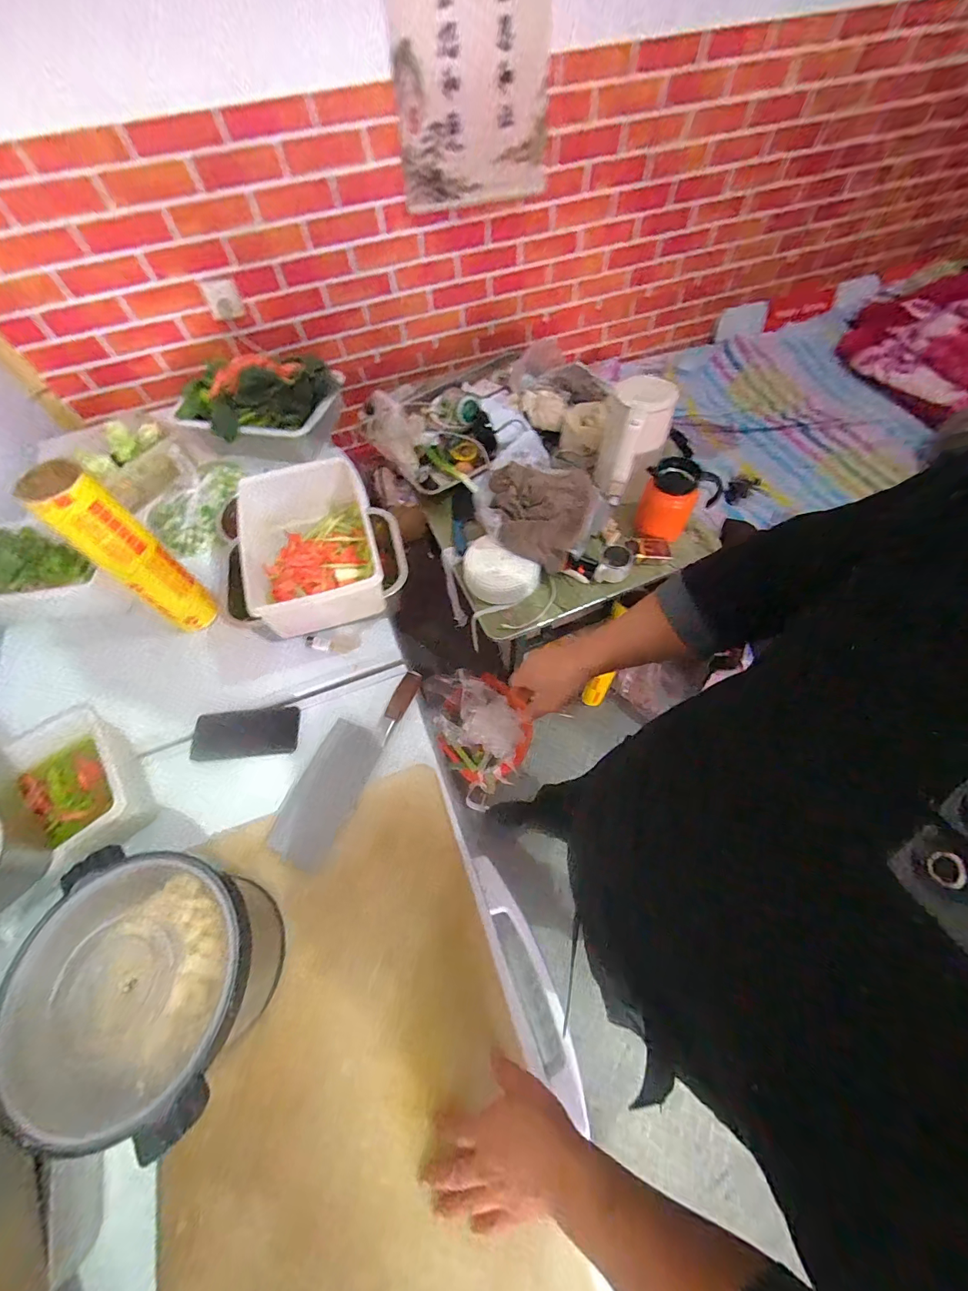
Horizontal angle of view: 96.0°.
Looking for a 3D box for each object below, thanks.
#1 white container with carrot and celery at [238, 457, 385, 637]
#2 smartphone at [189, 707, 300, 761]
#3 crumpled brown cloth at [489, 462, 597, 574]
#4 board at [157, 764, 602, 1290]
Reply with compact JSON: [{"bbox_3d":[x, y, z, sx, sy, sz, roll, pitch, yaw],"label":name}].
[{"bbox_3d":[-0.280,-0.165,0.712,0.194,0.097,0.297,-17,61,-7],"label":"white container with carrot and celery"},{"bbox_3d":[-0.372,0.136,0.685,0.144,0.011,0.077,-1,60,-16],"label":"smartphone"},{"bbox_3d":[0.109,-0.311,0.982,0.262,0.088,0.229,27,61,12],"label":"crumpled brown cloth"},{"bbox_3d":[-0.161,0.475,0.493,0.380,0.030,0.582,-17,60,-12],"label":"board"}]

